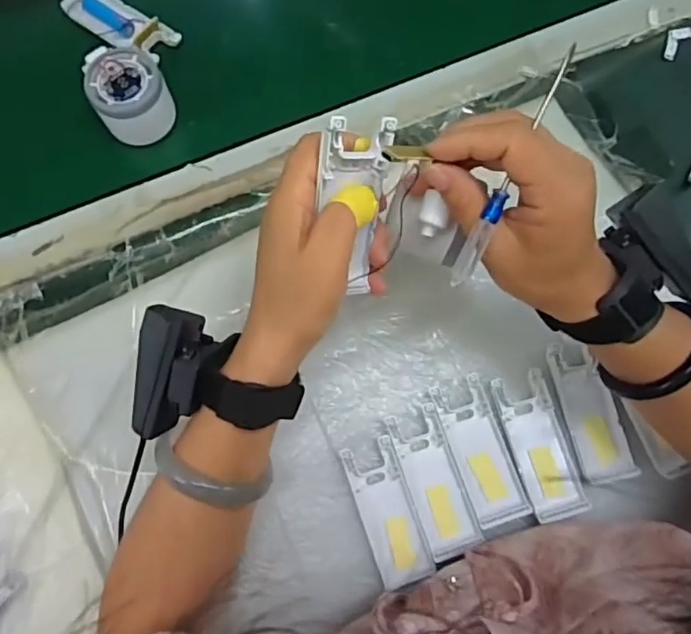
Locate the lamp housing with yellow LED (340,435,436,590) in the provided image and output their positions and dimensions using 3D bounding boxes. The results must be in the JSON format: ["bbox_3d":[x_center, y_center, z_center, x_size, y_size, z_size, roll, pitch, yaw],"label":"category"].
[{"bbox_3d":[0.031,0.140,0.408,0.038,0.006,0.099,-18,78,-6],"label":"lamp housing with yellow LED"}]

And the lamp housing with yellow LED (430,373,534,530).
[{"bbox_3d":[0.100,0.098,0.416,0.039,0.005,0.104,-19,78,-6],"label":"lamp housing with yellow LED"}]

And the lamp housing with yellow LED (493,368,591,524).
[{"bbox_3d":[0.143,0.093,0.413,0.039,0.015,0.102,-14,78,-5],"label":"lamp housing with yellow LED"}]

